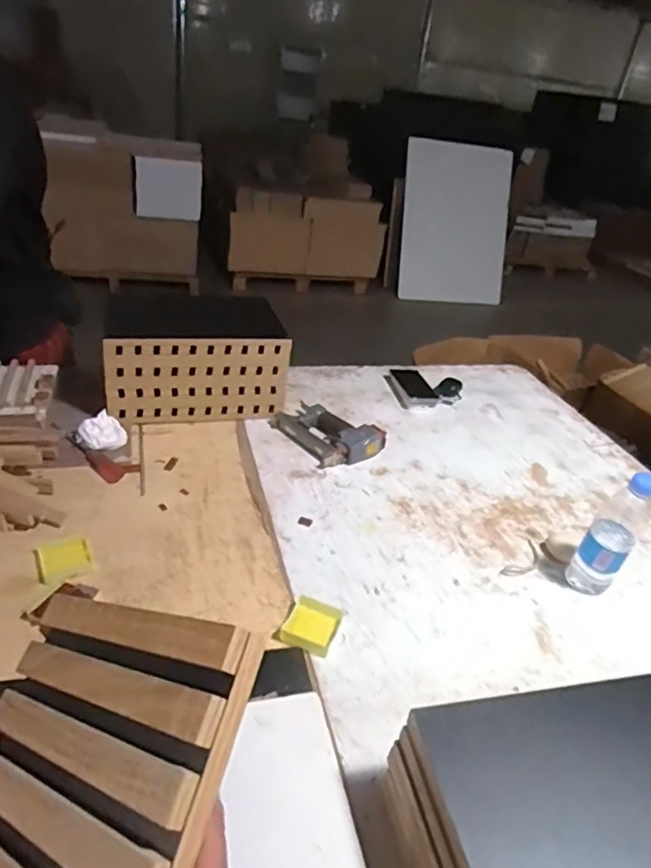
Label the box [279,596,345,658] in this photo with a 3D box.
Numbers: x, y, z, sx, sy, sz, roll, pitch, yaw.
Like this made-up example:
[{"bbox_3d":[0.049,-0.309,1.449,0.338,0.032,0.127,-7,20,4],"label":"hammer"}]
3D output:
[{"bbox_3d":[-0.017,0.250,0.752,0.065,0.013,0.076,17,34,15],"label":"box"}]

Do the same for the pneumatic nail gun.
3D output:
[{"bbox_3d":[0.000,-0.011,1.141,0.141,0.047,0.212,-20,41,-34],"label":"pneumatic nail gun"}]

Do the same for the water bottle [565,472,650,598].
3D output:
[{"bbox_3d":[0.414,0.140,0.823,0.057,0.216,0.063,-23,43,-37],"label":"water bottle"}]

